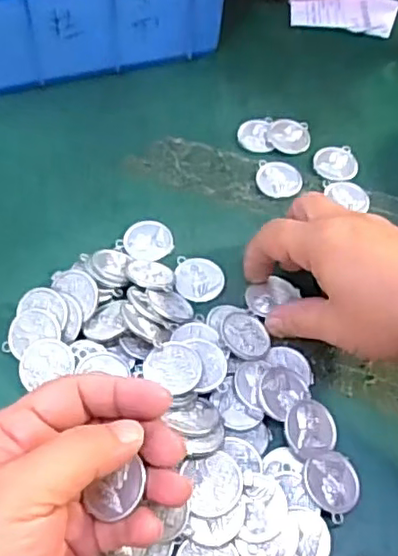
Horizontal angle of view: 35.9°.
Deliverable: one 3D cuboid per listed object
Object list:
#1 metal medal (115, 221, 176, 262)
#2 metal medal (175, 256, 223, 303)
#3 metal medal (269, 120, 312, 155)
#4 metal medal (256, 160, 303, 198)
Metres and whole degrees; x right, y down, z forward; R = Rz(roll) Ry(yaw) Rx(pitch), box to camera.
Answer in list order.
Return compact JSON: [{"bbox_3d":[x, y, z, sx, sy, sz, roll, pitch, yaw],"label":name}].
[{"bbox_3d":[-0.031,-0.023,0.372,0.031,0.004,0.030,2,58,-2],"label":"metal medal"},{"bbox_3d":[0.000,0.000,0.360,0.028,0.004,0.030,2,58,-2],"label":"metal medal"},{"bbox_3d":[0.063,-0.099,0.426,0.029,0.004,0.030,7,57,1],"label":"metal medal"},{"bbox_3d":[0.053,-0.066,0.405,0.029,0.004,0.028,4,57,-1],"label":"metal medal"}]

